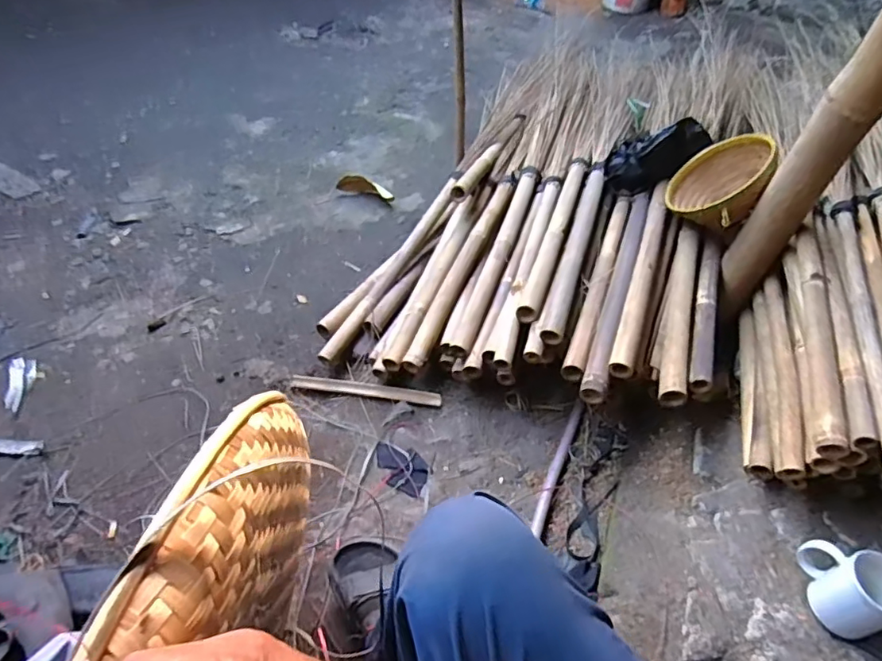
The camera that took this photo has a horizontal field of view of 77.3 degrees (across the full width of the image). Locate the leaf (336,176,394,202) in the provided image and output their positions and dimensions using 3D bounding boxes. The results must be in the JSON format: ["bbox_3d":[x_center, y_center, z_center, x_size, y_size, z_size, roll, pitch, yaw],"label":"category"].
[{"bbox_3d":[-0.218,-0.411,1.587,0.176,0.067,0.029,20,48,11],"label":"leaf"}]

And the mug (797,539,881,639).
[{"bbox_3d":[0.542,0.334,0.730,0.083,0.101,0.114,-9,49,-15],"label":"mug"}]

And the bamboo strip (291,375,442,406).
[{"bbox_3d":[-0.152,0.119,1.104,0.308,0.008,0.028,6,46,11],"label":"bamboo strip"}]

